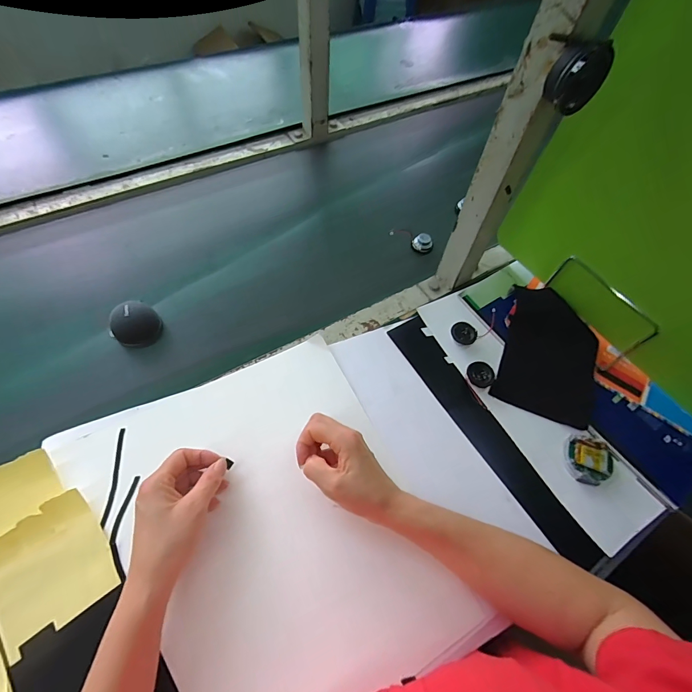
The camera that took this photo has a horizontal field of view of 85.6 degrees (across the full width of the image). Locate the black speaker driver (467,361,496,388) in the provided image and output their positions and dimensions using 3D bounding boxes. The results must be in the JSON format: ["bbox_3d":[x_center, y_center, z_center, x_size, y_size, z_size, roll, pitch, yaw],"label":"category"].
[{"bbox_3d":[0.178,0.040,0.499,0.034,0.022,0.035,2,59,-3],"label":"black speaker driver"}]

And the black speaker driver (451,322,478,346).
[{"bbox_3d":[0.166,-0.016,0.529,0.034,0.016,0.031,2,59,-3],"label":"black speaker driver"}]

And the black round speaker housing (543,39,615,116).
[{"bbox_3d":[0.206,-0.239,0.331,0.047,0.052,0.028,-25,65,-18],"label":"black round speaker housing"}]

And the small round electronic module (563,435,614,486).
[{"bbox_3d":[0.293,0.137,0.448,0.057,0.011,0.055,10,59,1],"label":"small round electronic module"}]

